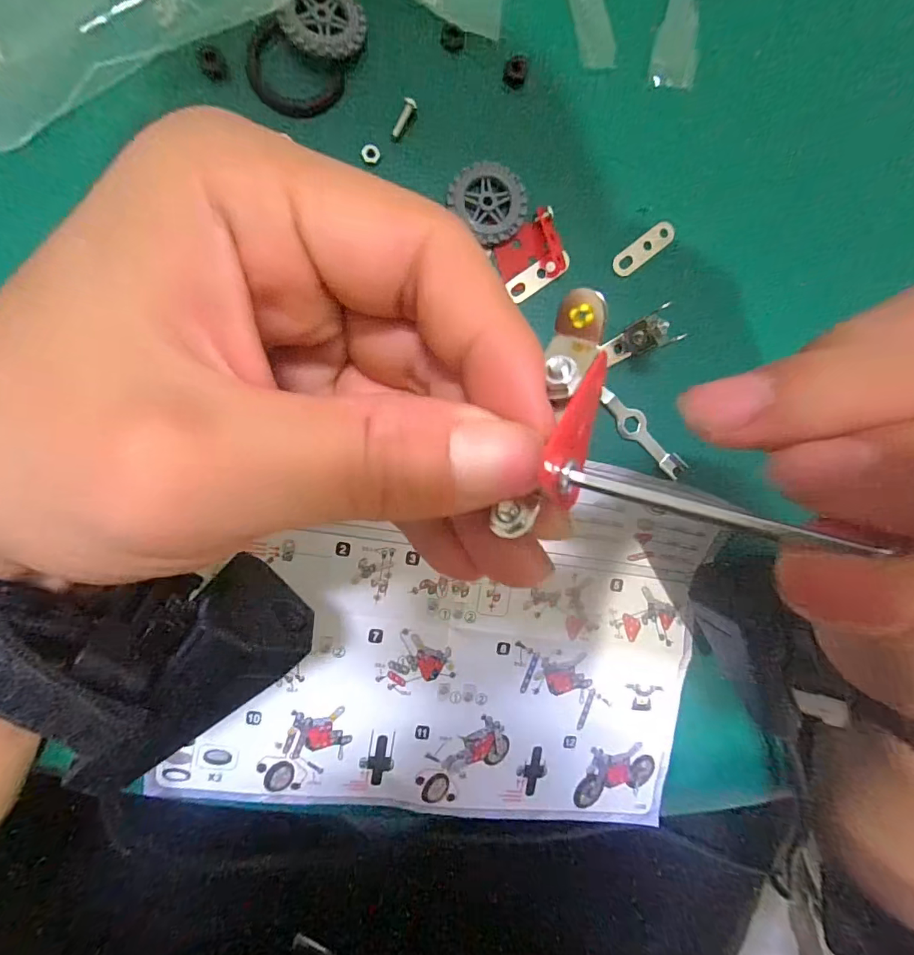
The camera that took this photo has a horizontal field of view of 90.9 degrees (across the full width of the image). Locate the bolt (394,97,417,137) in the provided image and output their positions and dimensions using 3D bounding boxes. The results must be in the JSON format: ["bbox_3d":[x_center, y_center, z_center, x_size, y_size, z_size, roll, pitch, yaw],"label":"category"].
[{"bbox_3d":[-0.022,-0.148,0.185,0.005,0.004,0.015,30,105,-8],"label":"bolt"}]

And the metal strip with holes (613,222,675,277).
[{"bbox_3d":[0.085,-0.104,0.204,0.033,0.004,0.010,-40,99,-7],"label":"metal strip with holes"}]

